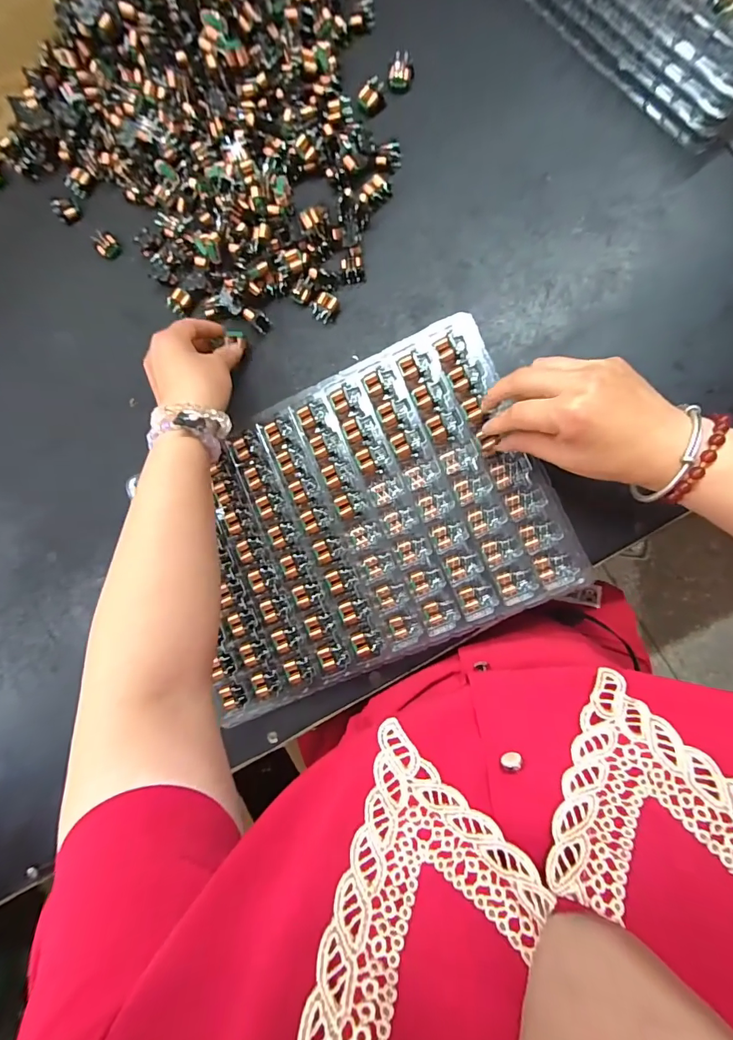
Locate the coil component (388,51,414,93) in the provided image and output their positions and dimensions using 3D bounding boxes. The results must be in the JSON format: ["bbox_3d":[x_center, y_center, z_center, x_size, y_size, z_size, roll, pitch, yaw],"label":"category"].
[{"bbox_3d":[0.030,-0.398,0.378,0.022,0.014,0.020,-2,89,9],"label":"coil component"}]

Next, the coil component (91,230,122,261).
[{"bbox_3d":[-0.256,-0.270,0.418,0.015,0.018,0.023,44,95,7],"label":"coil component"}]

